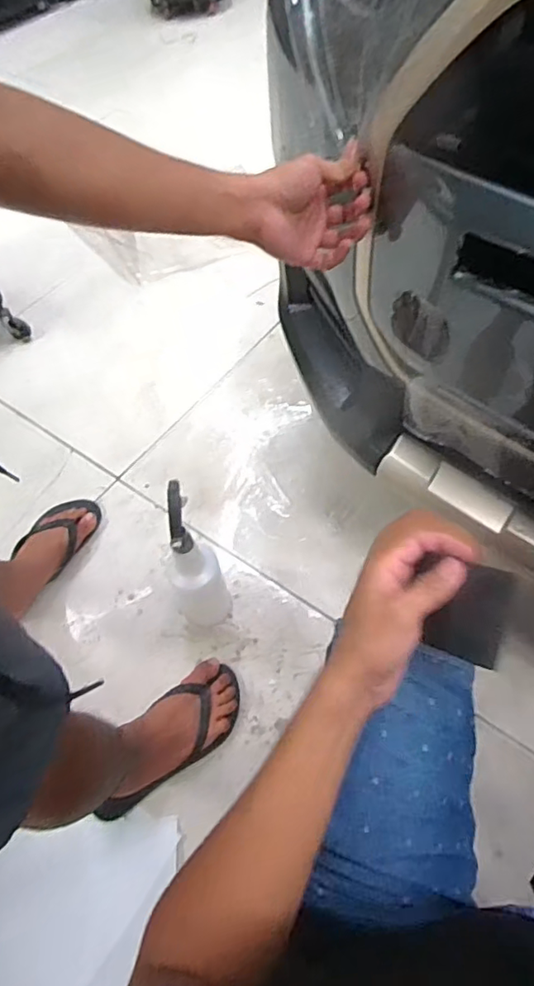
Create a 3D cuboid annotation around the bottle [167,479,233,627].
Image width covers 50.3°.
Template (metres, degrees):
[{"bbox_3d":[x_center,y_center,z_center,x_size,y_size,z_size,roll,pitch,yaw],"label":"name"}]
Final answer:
[{"bbox_3d":[-0.126,0.121,0.926,0.090,0.329,0.099,-26,59,-12],"label":"bottle"}]

